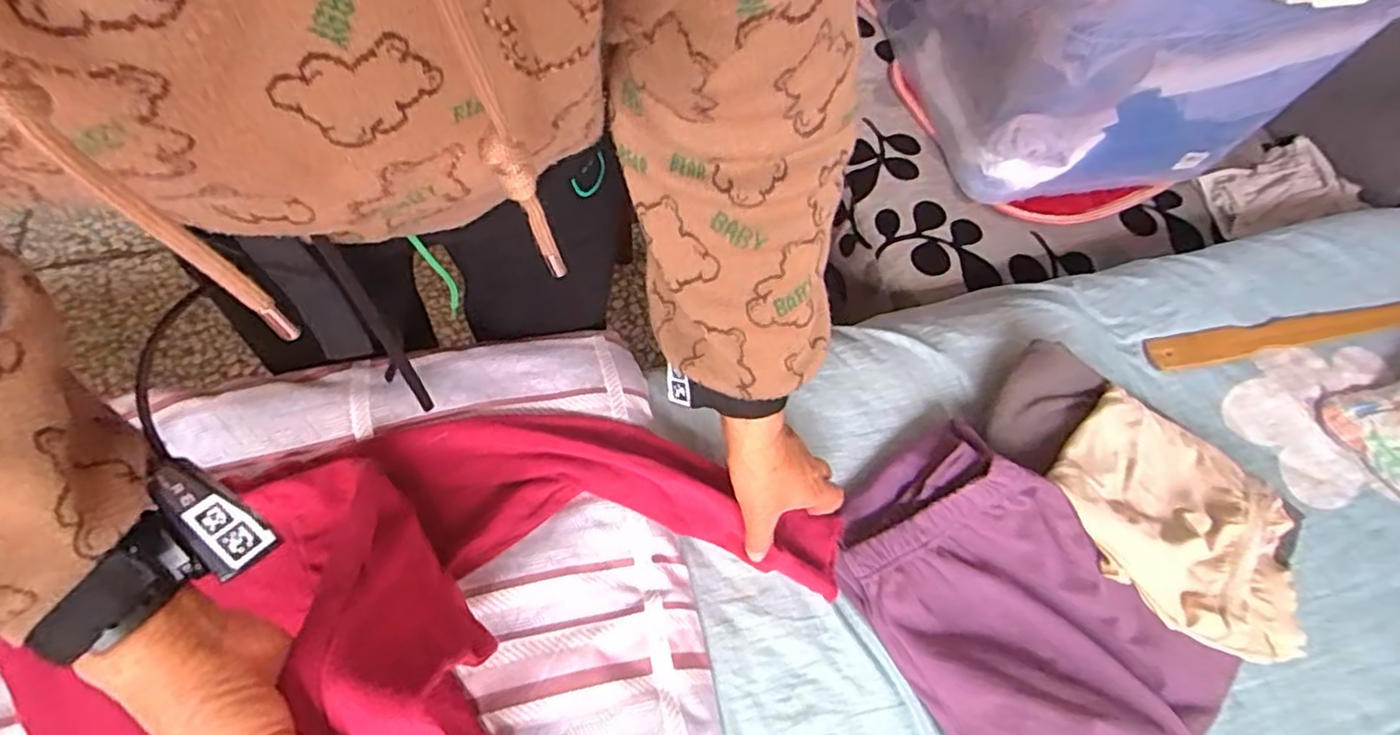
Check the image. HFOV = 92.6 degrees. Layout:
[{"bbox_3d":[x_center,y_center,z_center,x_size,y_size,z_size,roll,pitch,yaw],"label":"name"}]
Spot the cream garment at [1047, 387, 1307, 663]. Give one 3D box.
[{"bbox_3d":[0.410,0.134,0.568,0.220,0.051,0.168,40,69,17],"label":"cream garment"}]

